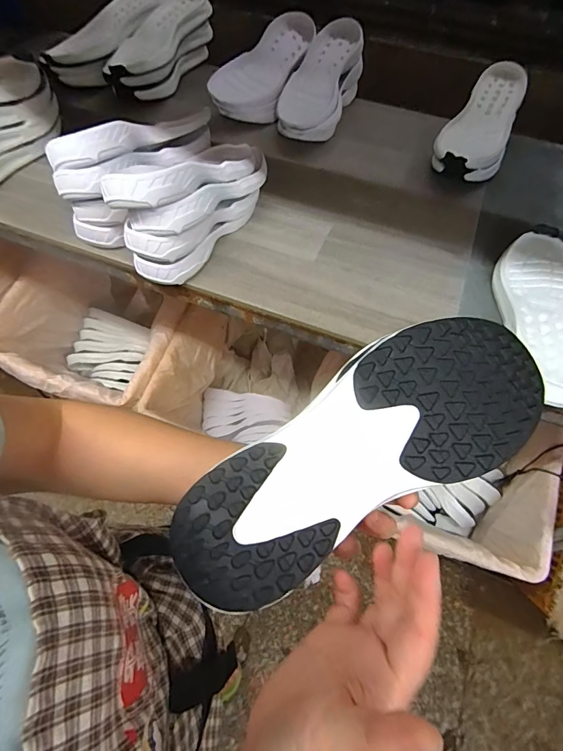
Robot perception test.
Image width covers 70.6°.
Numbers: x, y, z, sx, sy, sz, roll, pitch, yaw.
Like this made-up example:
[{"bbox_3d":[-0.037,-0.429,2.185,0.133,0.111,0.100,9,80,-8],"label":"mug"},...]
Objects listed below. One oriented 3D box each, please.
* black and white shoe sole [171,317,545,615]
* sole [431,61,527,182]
[{"bbox_3d":[0.057,0.048,0.273,0.271,0.034,0.100,-31,80,-8],"label":"black and white shoe sole"},{"bbox_3d":[0.359,-0.454,0.714,0.117,0.093,0.279,24,62,11],"label":"sole"}]

